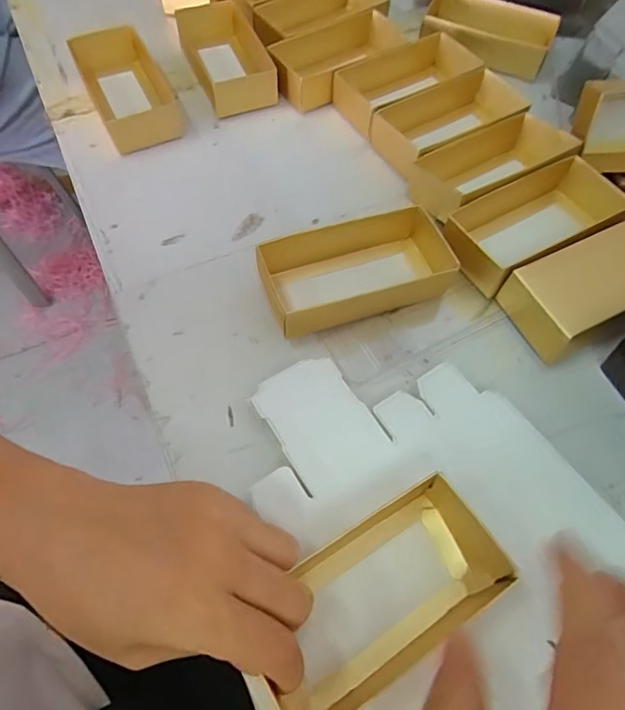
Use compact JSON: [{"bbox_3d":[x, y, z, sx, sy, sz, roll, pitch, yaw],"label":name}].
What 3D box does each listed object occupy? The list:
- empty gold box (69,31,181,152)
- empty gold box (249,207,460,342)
[{"bbox_3d":[-0.150,-0.222,0.408,0.062,0.033,0.119,-23,65,-14],"label":"empty gold box"},{"bbox_3d":[0.034,-0.054,0.323,0.129,0.040,0.063,-15,63,-10],"label":"empty gold box"}]

